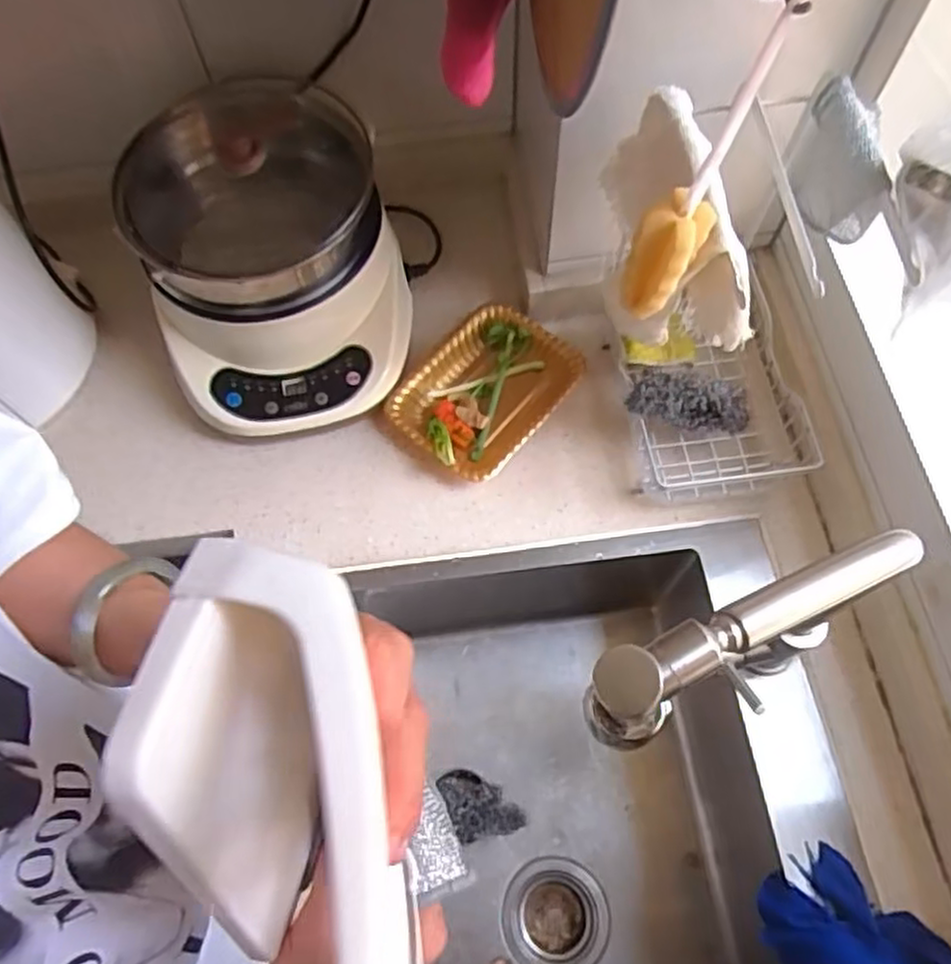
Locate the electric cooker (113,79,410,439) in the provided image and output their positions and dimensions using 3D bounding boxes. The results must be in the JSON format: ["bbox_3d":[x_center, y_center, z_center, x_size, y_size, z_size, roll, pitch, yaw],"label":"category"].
[{"bbox_3d":[-0.206,-0.220,0.732,0.253,0.190,0.304,-7,65,-1],"label":"electric cooker"}]

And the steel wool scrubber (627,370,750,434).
[{"bbox_3d":[0.205,-0.078,0.687,0.128,0.046,0.050,10,65,-11],"label":"steel wool scrubber"}]

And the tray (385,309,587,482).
[{"bbox_3d":[0.010,-0.094,0.759,0.146,0.031,0.193,34,71,16],"label":"tray"}]

